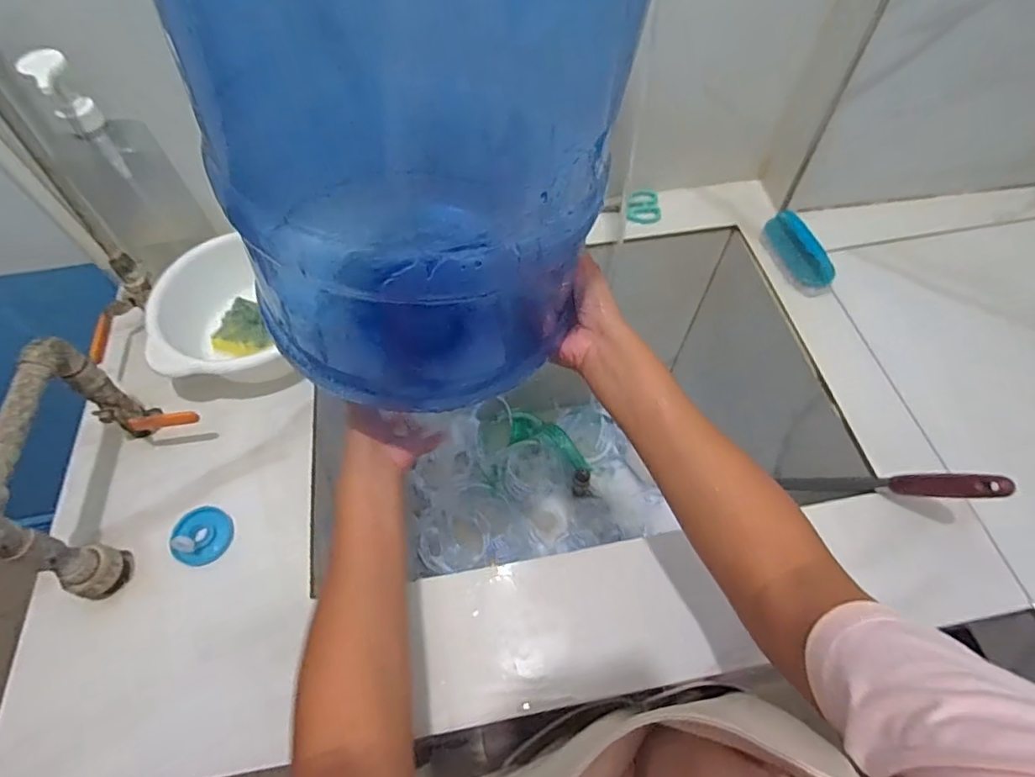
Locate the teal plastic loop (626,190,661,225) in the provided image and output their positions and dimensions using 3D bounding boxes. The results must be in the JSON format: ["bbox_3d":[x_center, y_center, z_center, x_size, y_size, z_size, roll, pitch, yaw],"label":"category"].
[{"bbox_3d":[0.178,-0.260,0.780,0.048,0.013,0.057,-3,59,-3],"label":"teal plastic loop"}]

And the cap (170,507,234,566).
[{"bbox_3d":[-0.317,0.148,0.548,0.053,0.018,0.056,27,52,-9],"label":"cap"}]

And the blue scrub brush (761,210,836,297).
[{"bbox_3d":[0.362,-0.177,0.709,0.043,0.048,0.127,-14,60,-9],"label":"blue scrub brush"}]

